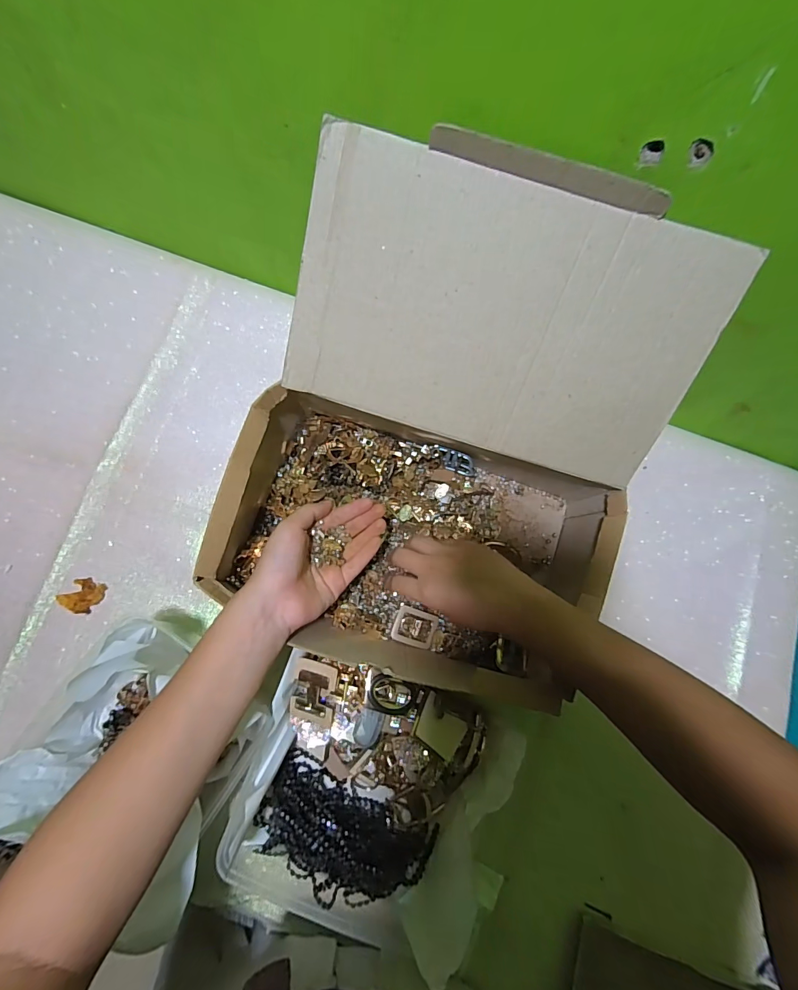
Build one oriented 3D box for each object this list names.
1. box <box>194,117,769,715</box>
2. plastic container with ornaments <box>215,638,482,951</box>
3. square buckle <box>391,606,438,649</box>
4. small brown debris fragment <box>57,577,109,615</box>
[{"bbox_3d":[0.038,-0.035,0.358,0.328,0.231,0.337,17,80,0],"label":"box"},{"bbox_3d":[-0.033,0.261,0.381,0.182,0.076,0.208,18,80,0],"label":"plastic container with ornaments"},{"bbox_3d":[0.016,0.135,0.428,0.044,0.007,0.035,18,80,0],"label":"square buckle"},{"bbox_3d":[-0.322,0.102,0.430,0.033,0.004,0.035,33,66,-4],"label":"small brown debris fragment"}]

